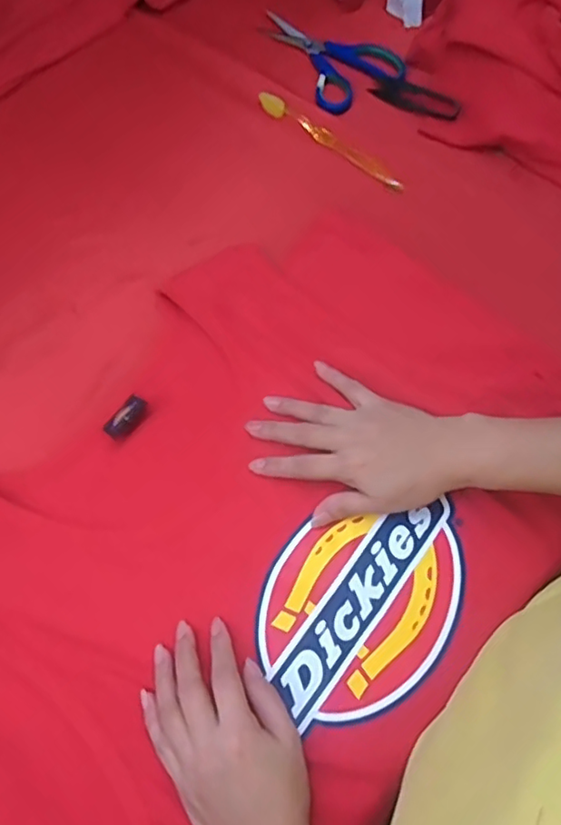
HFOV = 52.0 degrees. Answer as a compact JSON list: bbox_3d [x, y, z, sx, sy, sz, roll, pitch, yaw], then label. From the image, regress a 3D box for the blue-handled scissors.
[{"bbox_3d":[0.047,-0.393,0.622,0.099,0.016,0.165,-35,69,-9],"label":"blue-handled scissors"}]

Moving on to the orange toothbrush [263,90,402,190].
[{"bbox_3d":[0.051,-0.273,0.581,0.180,0.015,0.021,40,76,11],"label":"orange toothbrush"}]

